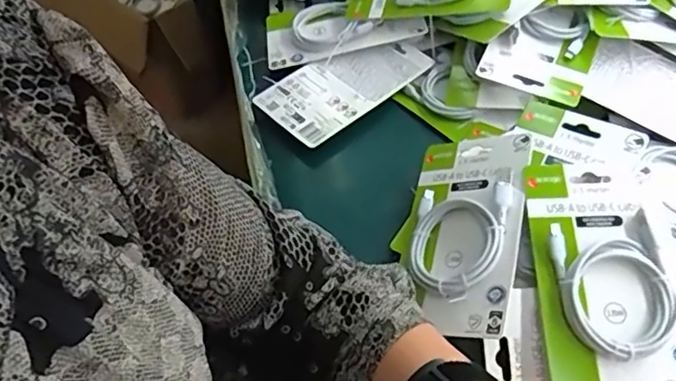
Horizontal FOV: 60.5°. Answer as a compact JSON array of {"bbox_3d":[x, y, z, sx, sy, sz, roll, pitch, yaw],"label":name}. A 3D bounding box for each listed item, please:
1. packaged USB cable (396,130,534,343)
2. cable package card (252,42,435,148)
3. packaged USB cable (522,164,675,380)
[{"bbox_3d":[0.098,0.028,0.463,0.094,0.017,0.176,-6,52,35],"label":"packaged USB cable"},{"bbox_3d":[0.008,-0.118,0.622,0.176,0.009,0.094,-35,58,-24],"label":"cable package card"},{"bbox_3d":[0.194,0.061,0.417,0.098,0.026,0.179,-6,66,10],"label":"packaged USB cable"}]

